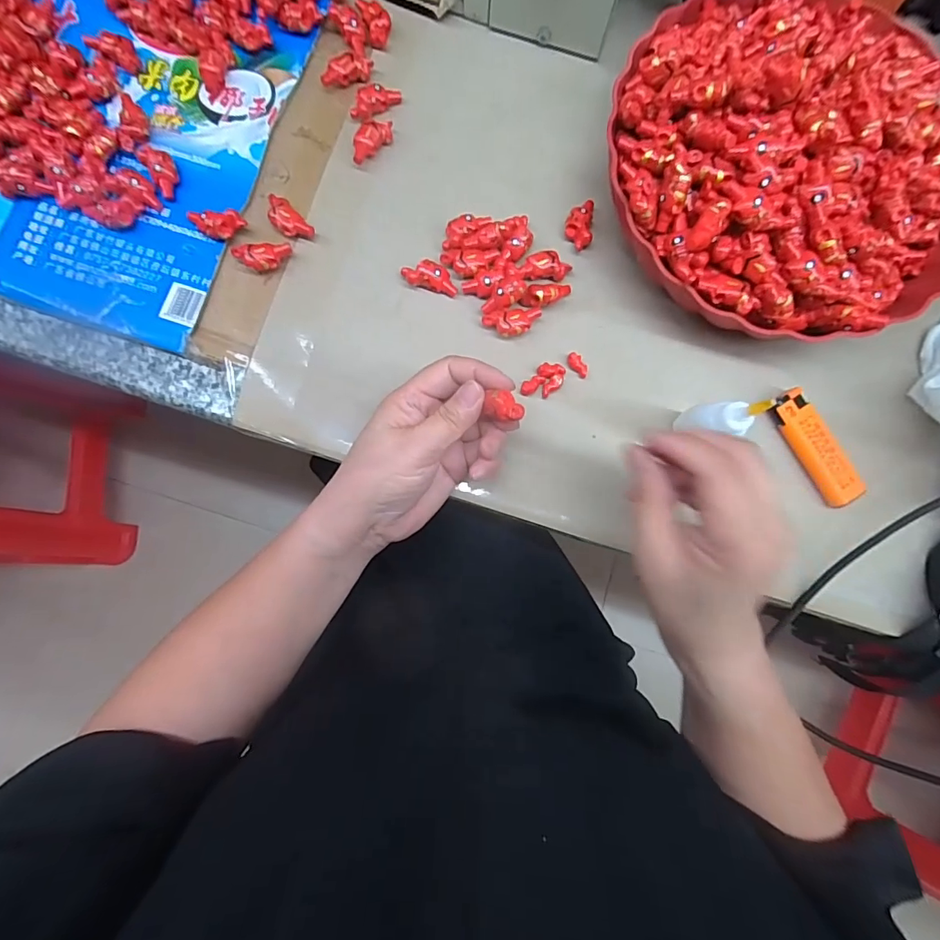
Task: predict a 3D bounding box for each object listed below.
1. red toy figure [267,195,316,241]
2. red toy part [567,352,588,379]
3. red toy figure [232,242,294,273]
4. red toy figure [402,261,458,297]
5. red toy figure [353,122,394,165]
[{"bbox_3d":[-0.126,-0.171,0.323,0.019,0.014,0.036,-44,87,-5],"label":"red toy figure"},{"bbox_3d":[0.073,-0.071,0.318,0.010,0.005,0.019,-39,86,-5],"label":"red toy part"},{"bbox_3d":[-0.139,-0.143,0.318,0.037,0.014,0.017,-10,84,-3],"label":"red toy figure"},{"bbox_3d":[-0.027,-0.132,0.320,0.038,0.013,0.017,13,84,0],"label":"red toy figure"},{"bbox_3d":[-0.070,-0.234,0.332,0.037,0.014,0.014,-43,87,-5],"label":"red toy figure"}]

